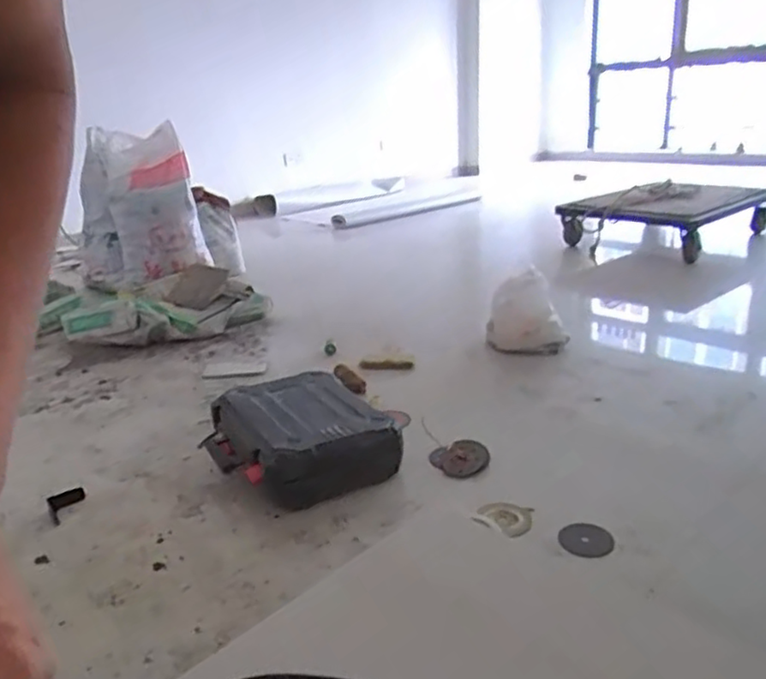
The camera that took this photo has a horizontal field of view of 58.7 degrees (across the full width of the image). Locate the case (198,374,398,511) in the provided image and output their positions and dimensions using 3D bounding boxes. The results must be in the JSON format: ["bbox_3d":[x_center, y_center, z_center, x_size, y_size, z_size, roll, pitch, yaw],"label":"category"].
[{"bbox_3d":[-0.189,0.222,1.509,0.345,0.127,0.424,-15,22,-27],"label":"case"}]

